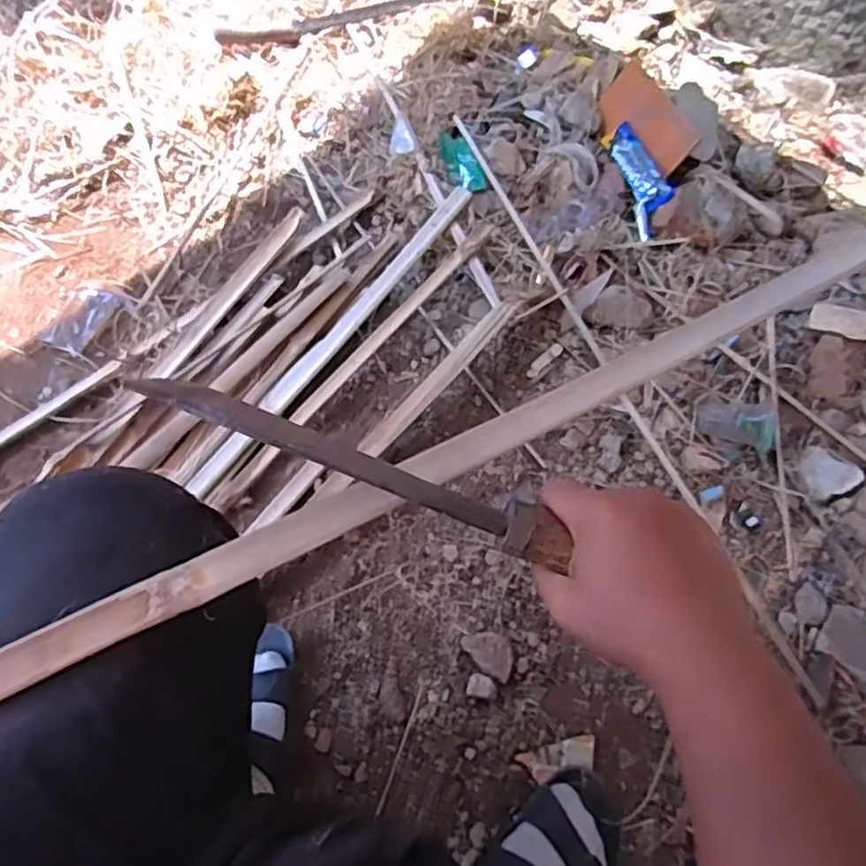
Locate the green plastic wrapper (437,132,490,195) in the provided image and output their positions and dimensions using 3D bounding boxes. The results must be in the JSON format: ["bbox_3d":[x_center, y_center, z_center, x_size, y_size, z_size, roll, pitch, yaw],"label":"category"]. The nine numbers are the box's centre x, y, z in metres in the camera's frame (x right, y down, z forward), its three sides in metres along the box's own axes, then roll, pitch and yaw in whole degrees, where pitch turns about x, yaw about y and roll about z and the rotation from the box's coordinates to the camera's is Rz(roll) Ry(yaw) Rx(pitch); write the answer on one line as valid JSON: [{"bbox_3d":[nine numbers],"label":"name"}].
[{"bbox_3d":[0.042,-0.418,1.068,0.055,0.011,0.119,-19,68,-11],"label":"green plastic wrapper"}]

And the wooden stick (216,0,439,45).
[{"bbox_3d":[-0.175,-0.710,1.188,0.384,0.024,0.067,-16,64,-11],"label":"wooden stick"}]

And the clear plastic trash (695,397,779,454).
[{"bbox_3d":[0.409,-0.020,0.920,0.099,0.033,0.069,20,65,6],"label":"clear plastic trash"}]

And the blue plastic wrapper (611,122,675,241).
[{"bbox_3d":[0.314,-0.388,1.036,0.060,0.016,0.202,-22,63,25],"label":"blue plastic wrapper"}]

